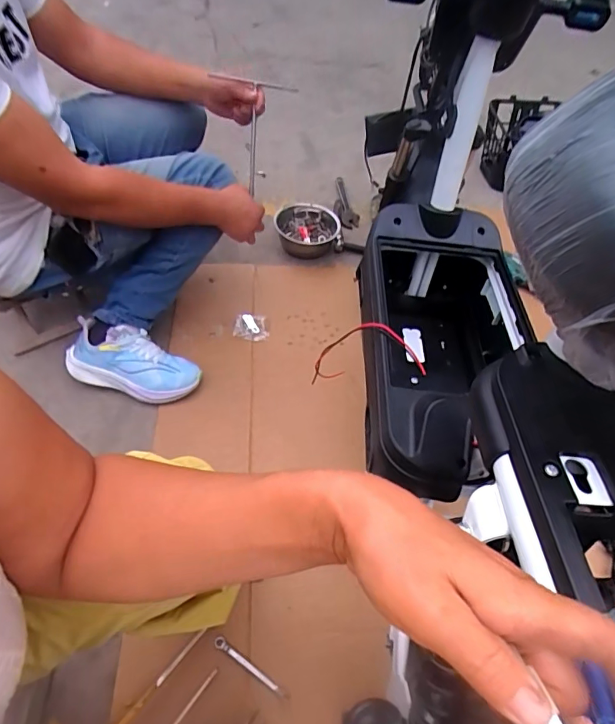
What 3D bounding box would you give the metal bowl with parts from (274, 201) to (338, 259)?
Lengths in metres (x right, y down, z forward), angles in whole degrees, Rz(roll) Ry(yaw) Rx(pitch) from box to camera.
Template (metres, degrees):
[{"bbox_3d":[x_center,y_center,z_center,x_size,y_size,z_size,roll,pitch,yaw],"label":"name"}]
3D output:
[{"bbox_3d":[-0.001,-0.372,1.337,0.170,0.087,0.165,3,56,-4],"label":"metal bowl with parts"}]

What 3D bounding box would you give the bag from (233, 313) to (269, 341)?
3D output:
[{"bbox_3d":[-0.138,-0.089,1.154,0.083,0.020,0.083,3,56,-4],"label":"bag"}]

